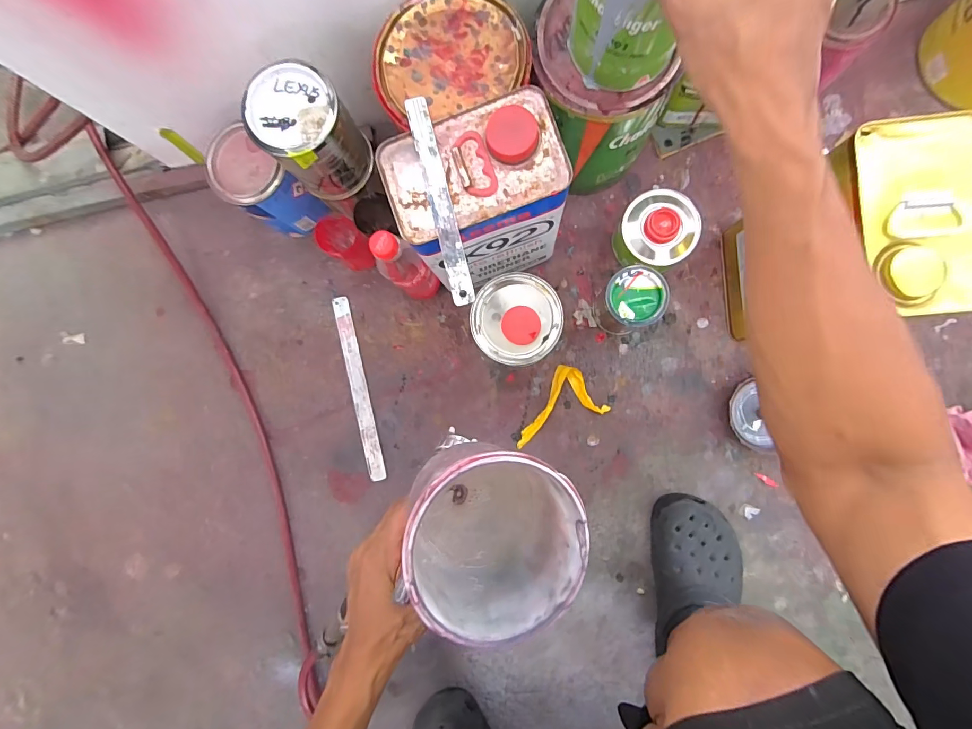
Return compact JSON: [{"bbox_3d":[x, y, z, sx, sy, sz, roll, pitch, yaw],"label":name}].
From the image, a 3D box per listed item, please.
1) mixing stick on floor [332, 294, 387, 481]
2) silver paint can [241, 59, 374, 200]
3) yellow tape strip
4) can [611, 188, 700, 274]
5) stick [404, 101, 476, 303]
[{"bbox_3d":[-0.196,0.036,0.648,0.026,0.005,0.284,-13,87,1],"label":"mixing stick on floor"},{"bbox_3d":[-0.202,-0.262,0.487,0.094,0.112,0.091,0,89,6],"label":"silver paint can"},{"bbox_3d":[0.097,0.055,0.613,0.138,0.016,0.084,-23,86,5],"label":"yellow tape strip"},{"bbox_3d":[0.232,-0.177,0.578,0.095,0.075,0.099,0,89,6],"label":"can"},{"bbox_3d":[-0.042,-0.151,0.387,0.019,0.004,0.197,-14,86,2],"label":"stick"}]

